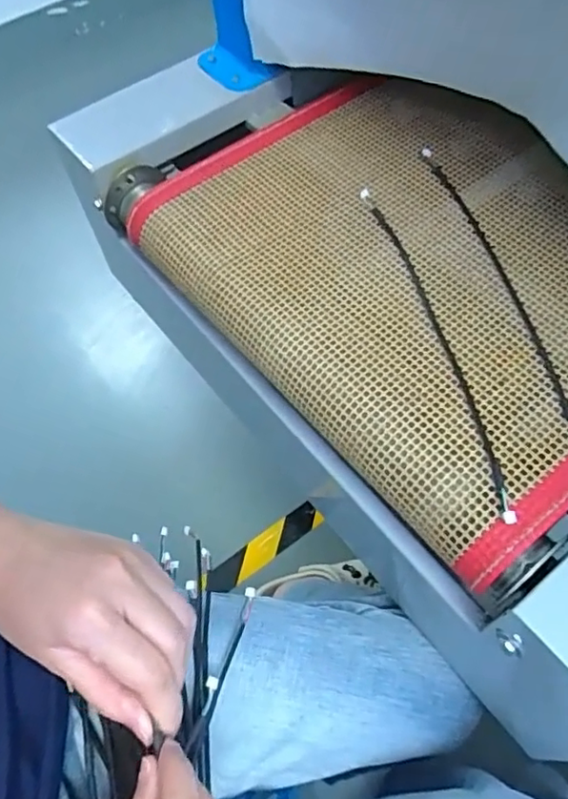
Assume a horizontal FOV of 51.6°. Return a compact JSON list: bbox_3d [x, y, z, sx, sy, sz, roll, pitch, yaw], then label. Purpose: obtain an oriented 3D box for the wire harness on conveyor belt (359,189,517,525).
[{"bbox_3d":[0.100,-0.048,0.398,0.018,0.013,0.278,-12,58,-5],"label":"wire harness on conveyor belt"}]

